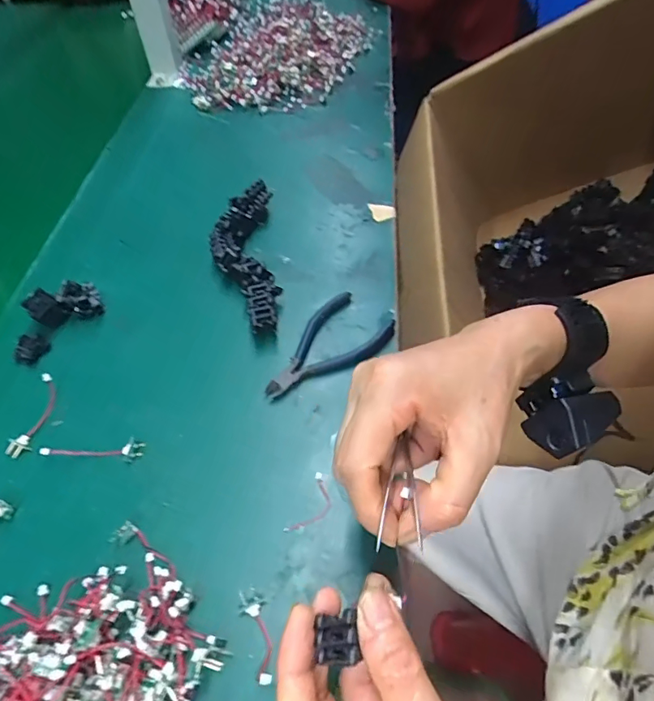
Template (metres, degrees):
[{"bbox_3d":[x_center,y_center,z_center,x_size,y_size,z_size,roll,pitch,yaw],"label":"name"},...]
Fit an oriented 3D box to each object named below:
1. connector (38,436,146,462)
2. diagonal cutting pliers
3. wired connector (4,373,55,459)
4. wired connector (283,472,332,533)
[{"bbox_3d":[-0.165,0.068,0.334,0.067,0.015,0.016,1,54,3],"label":"connector"},{"bbox_3d":[-0.006,-0.004,0.385,0.115,0.010,0.063,-35,60,-21],"label":"diagonal cutting pliers"},{"bbox_3d":[-0.216,0.046,0.340,0.017,0.018,0.059,4,54,5],"label":"wired connector"},{"bbox_3d":[-0.009,0.103,0.309,0.020,0.004,0.043,24,58,18],"label":"wired connector"}]

